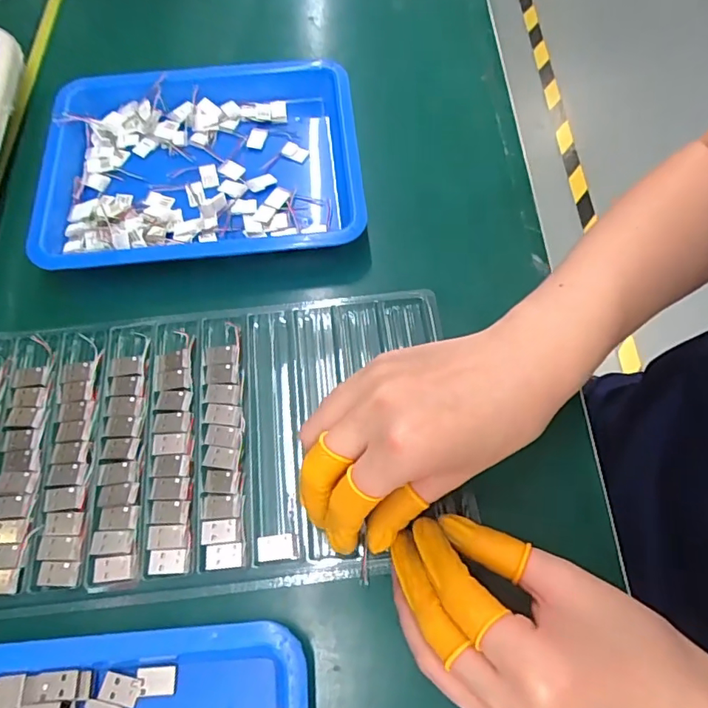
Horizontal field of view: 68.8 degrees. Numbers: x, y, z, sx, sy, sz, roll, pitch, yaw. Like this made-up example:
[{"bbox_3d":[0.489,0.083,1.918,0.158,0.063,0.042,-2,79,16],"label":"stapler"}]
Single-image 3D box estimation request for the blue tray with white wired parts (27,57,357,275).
[{"bbox_3d":[-0.108,-0.134,0.365,0.218,0.029,0.164,-5,65,-2],"label":"blue tray with white wired parts"}]

